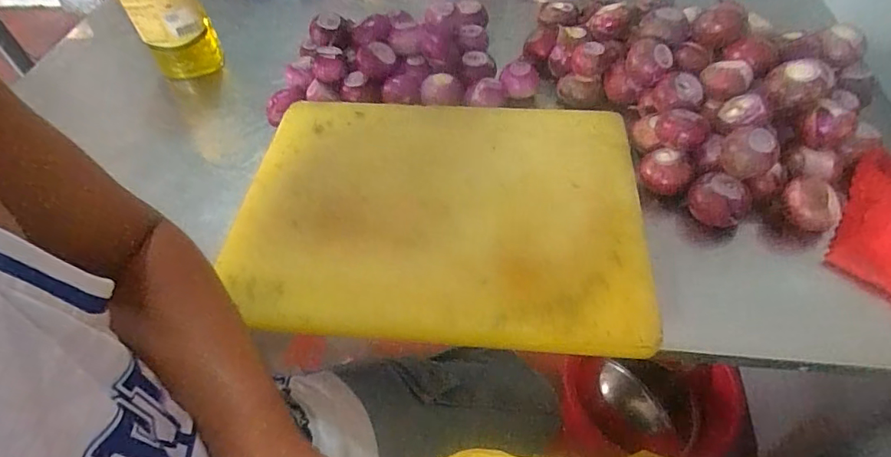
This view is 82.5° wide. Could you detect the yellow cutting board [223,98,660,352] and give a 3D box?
[{"bbox_3d":[-0.006,-0.024,0.515,0.389,0.023,0.289,2,50,4],"label":"yellow cutting board"}]

